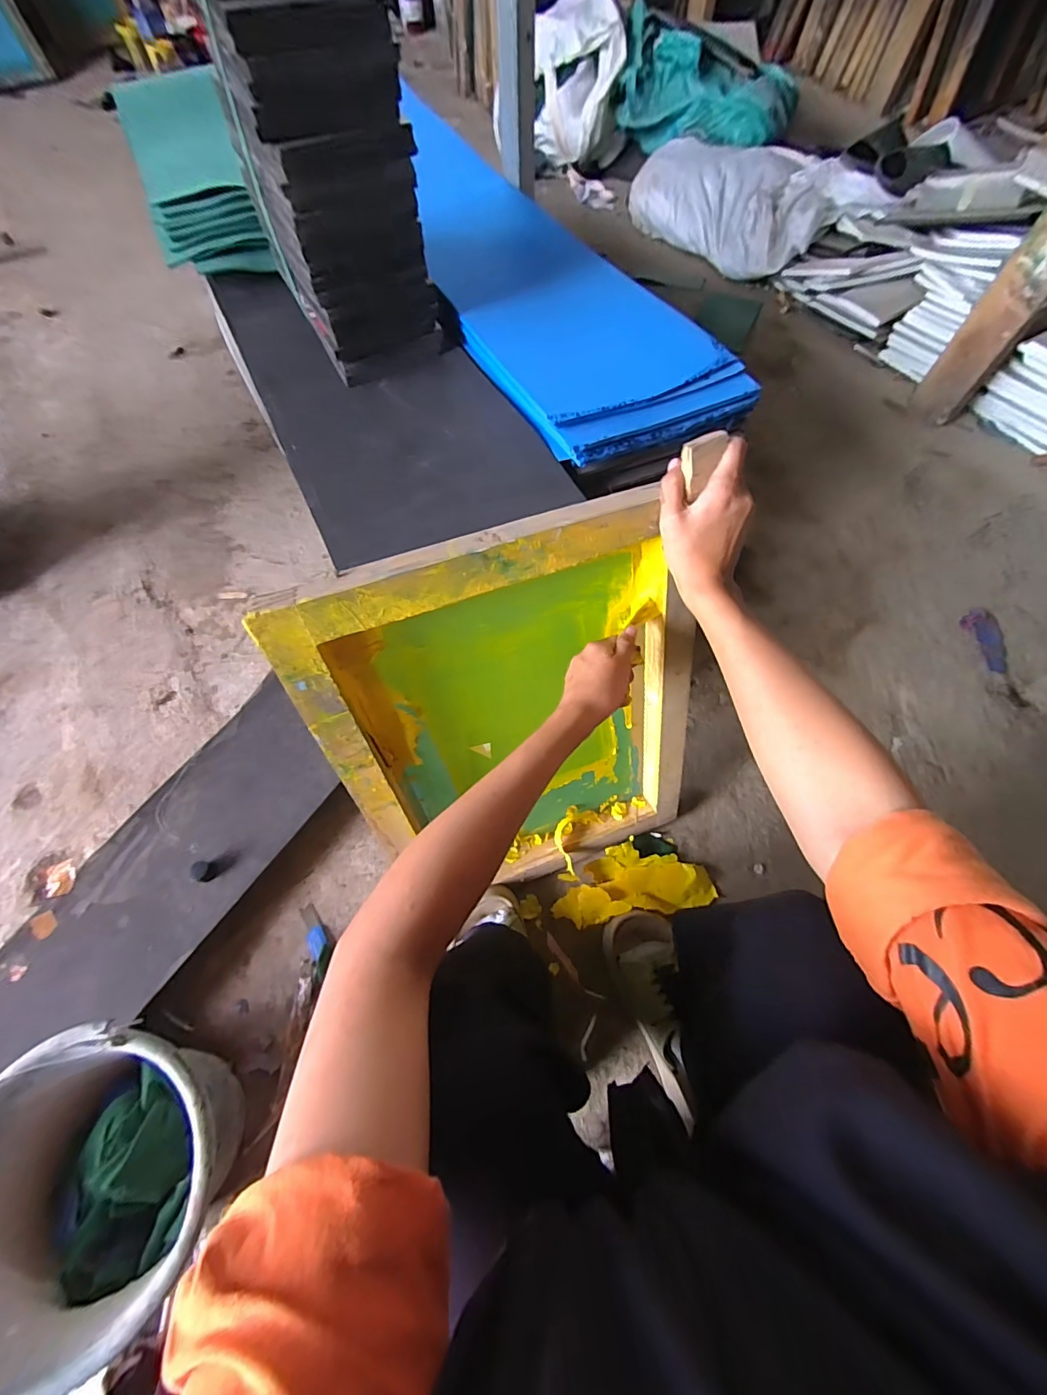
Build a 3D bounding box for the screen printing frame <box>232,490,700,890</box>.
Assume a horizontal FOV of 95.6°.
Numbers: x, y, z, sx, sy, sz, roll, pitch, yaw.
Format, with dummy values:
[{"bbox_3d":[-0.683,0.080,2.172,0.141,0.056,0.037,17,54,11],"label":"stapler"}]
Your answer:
[{"bbox_3d":[0.006,0.042,0.519,0.366,0.448,0.047,-18,42,-9],"label":"screen printing frame"}]

